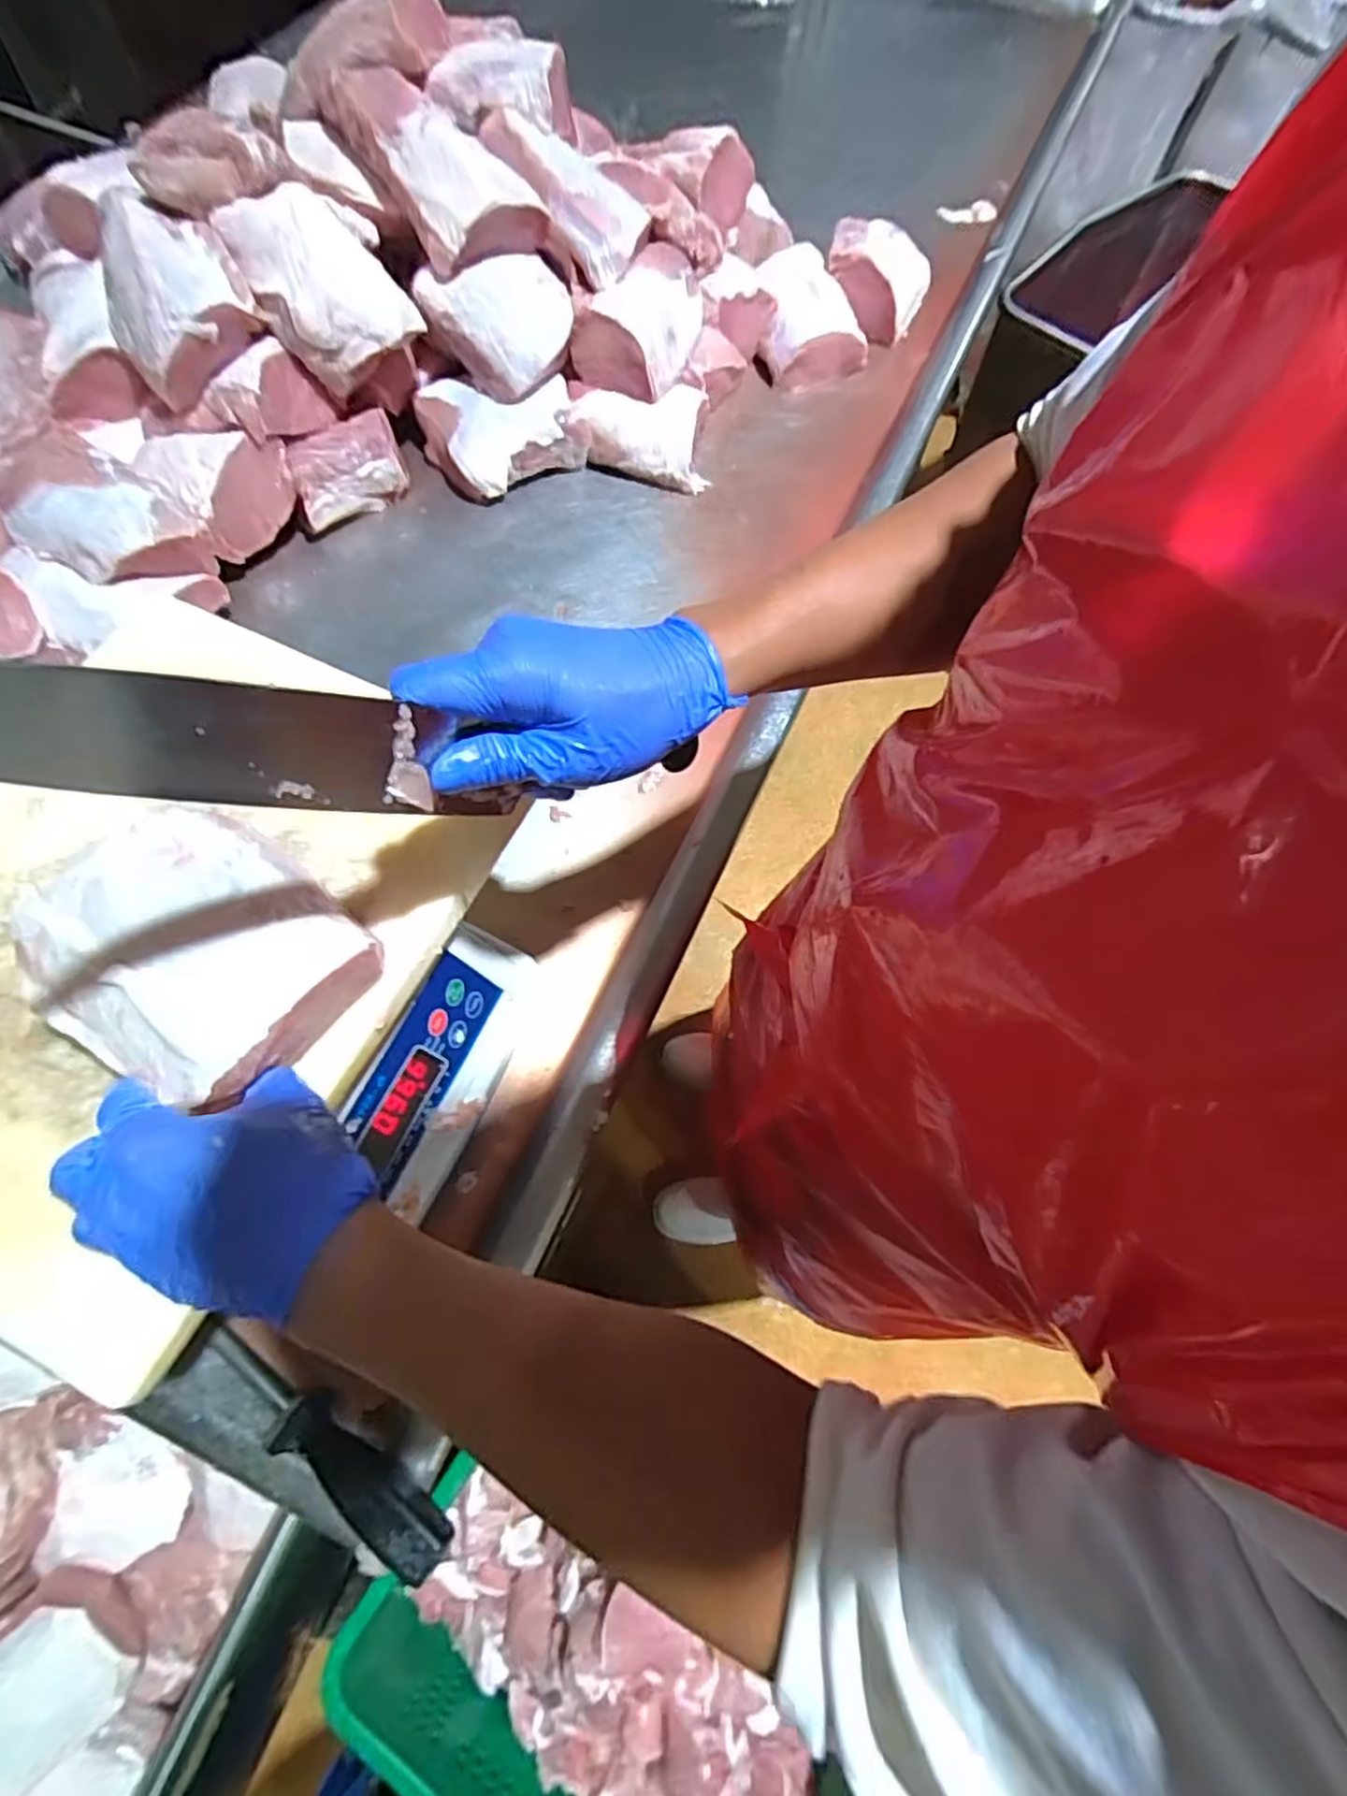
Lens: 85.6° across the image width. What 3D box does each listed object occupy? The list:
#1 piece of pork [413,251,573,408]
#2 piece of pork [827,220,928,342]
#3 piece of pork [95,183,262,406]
[{"bbox_3d":[-0.173,-0.596,0.742,0.139,0.043,0.124,41,85,-16],"label":"piece of pork"},{"bbox_3d":[0.246,-0.746,0.884,0.122,0.076,0.114,14,68,3],"label":"piece of pork"},{"bbox_3d":[-0.446,-0.537,0.647,0.120,0.075,0.152,-28,94,-11],"label":"piece of pork"}]

